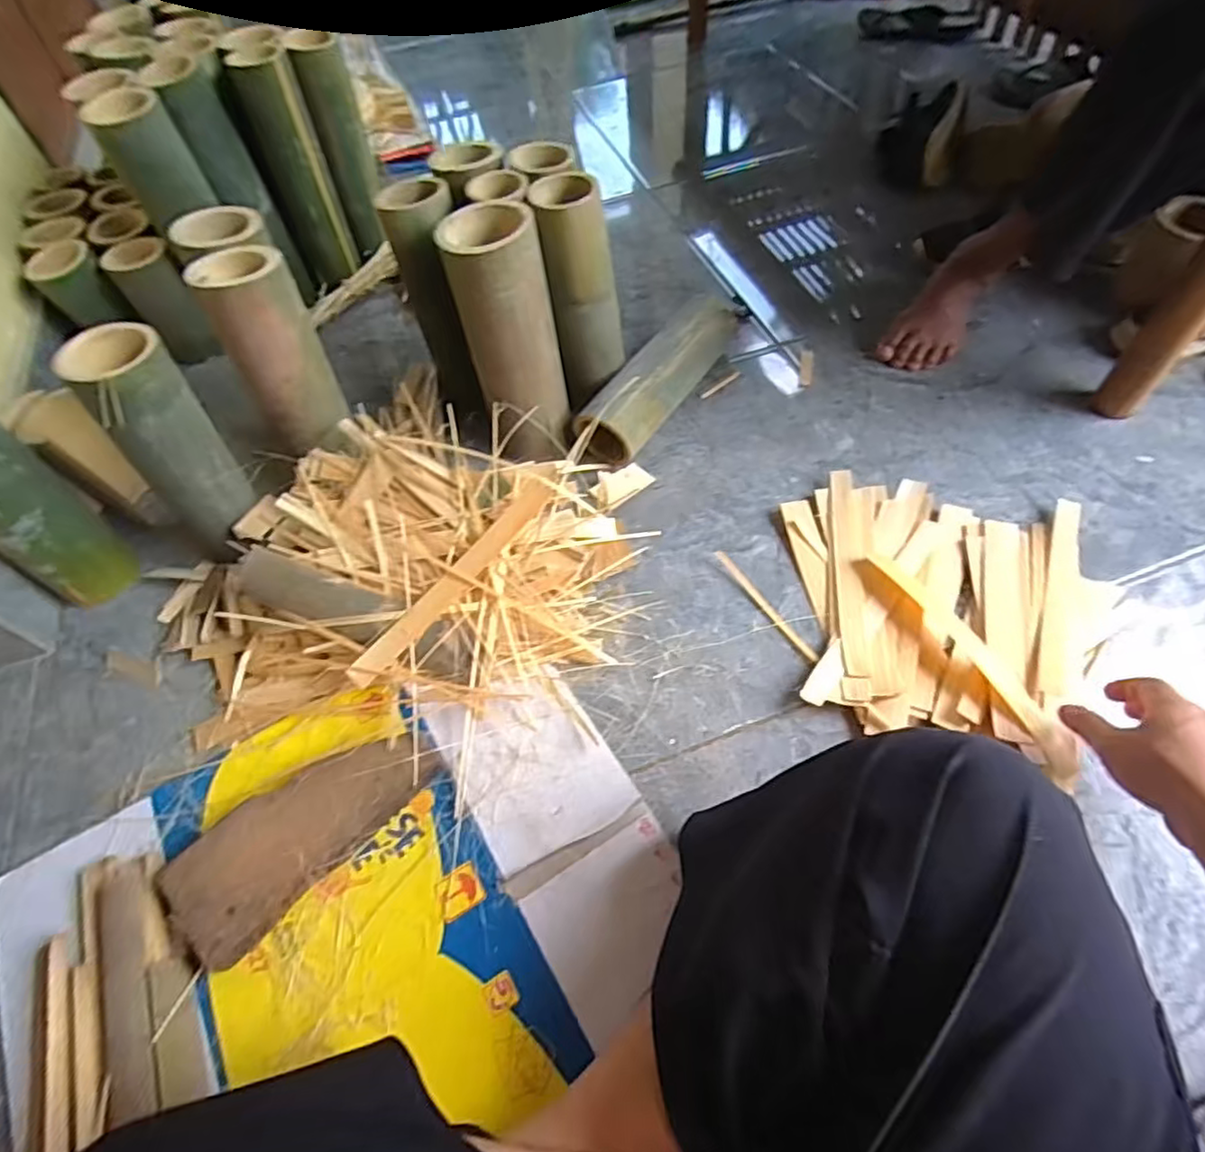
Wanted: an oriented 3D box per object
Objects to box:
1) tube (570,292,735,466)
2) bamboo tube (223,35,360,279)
[{"bbox_3d":[0.081,-0.267,0.864,0.080,0.088,0.301,28,63,21],"label":"tube"},{"bbox_3d":[-0.442,-0.587,0.951,0.082,0.284,0.076,-24,58,-11],"label":"bamboo tube"}]

